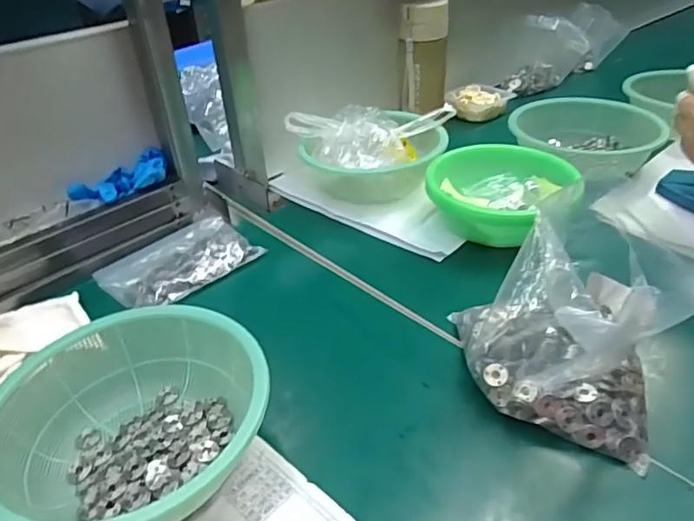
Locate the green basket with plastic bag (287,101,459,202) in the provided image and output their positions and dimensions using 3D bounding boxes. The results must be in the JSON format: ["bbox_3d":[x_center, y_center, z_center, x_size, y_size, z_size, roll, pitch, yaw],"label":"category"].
[{"bbox_3d":[0.043,-0.146,0.711,0.197,0.086,0.157,-29,42,-31],"label":"green basket with plastic bag"}]

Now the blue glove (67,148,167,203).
[{"bbox_3d":[-0.254,-0.091,0.615,0.110,0.032,0.034,-28,41,-30],"label":"blue glove"}]

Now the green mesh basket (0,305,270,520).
[{"bbox_3d":[-0.150,0.113,0.384,0.186,0.060,0.168,-18,37,-19],"label":"green mesh basket"}]

